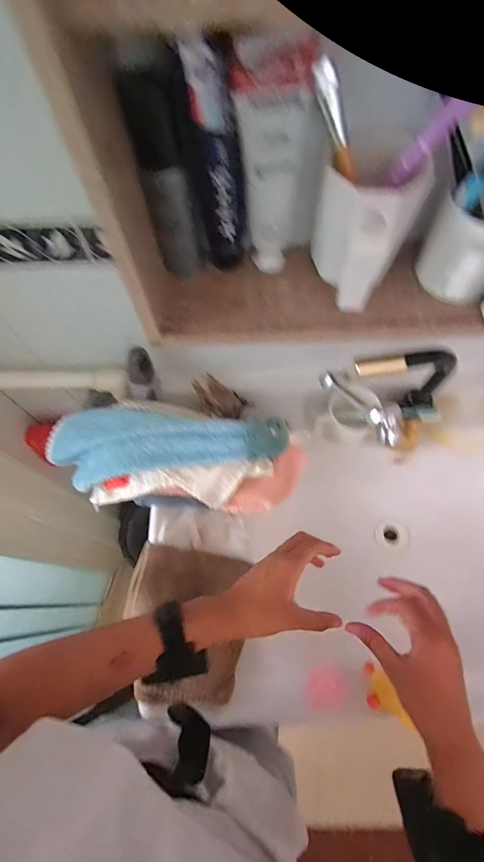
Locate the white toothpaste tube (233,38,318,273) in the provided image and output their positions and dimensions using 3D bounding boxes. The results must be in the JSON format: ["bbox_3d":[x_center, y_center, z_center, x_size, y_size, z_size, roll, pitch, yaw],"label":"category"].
[{"bbox_3d":[0.023,-0.196,0.302,0.051,0.165,0.024,-2,66,0],"label":"white toothpaste tube"}]

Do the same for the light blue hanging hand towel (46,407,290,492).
[{"bbox_3d":[-0.106,0.016,0.531,0.337,0.066,0.085,-6,66,-2],"label":"light blue hanging hand towel"}]

